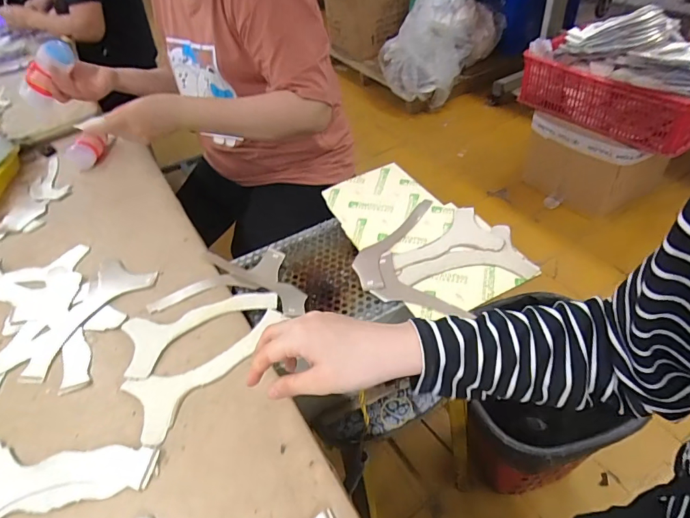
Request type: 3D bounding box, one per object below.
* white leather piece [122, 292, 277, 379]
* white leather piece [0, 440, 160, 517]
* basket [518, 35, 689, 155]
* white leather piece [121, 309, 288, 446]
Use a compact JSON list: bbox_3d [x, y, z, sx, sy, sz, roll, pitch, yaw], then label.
[{"bbox_3d":[-0.174,0.078,0.526,0.182,0.004,0.086,-21,46,-12],"label":"white leather piece"},{"bbox_3d":[-0.272,0.210,0.403,0.181,0.008,0.093,-10,45,-1],"label":"white leather piece"},{"bbox_3d":[0.938,-0.591,1.447,0.286,0.240,0.617,-33,49,-22],"label":"basket"},{"bbox_3d":[-0.160,0.112,0.486,0.082,0.010,0.187,29,56,32],"label":"white leather piece"}]

